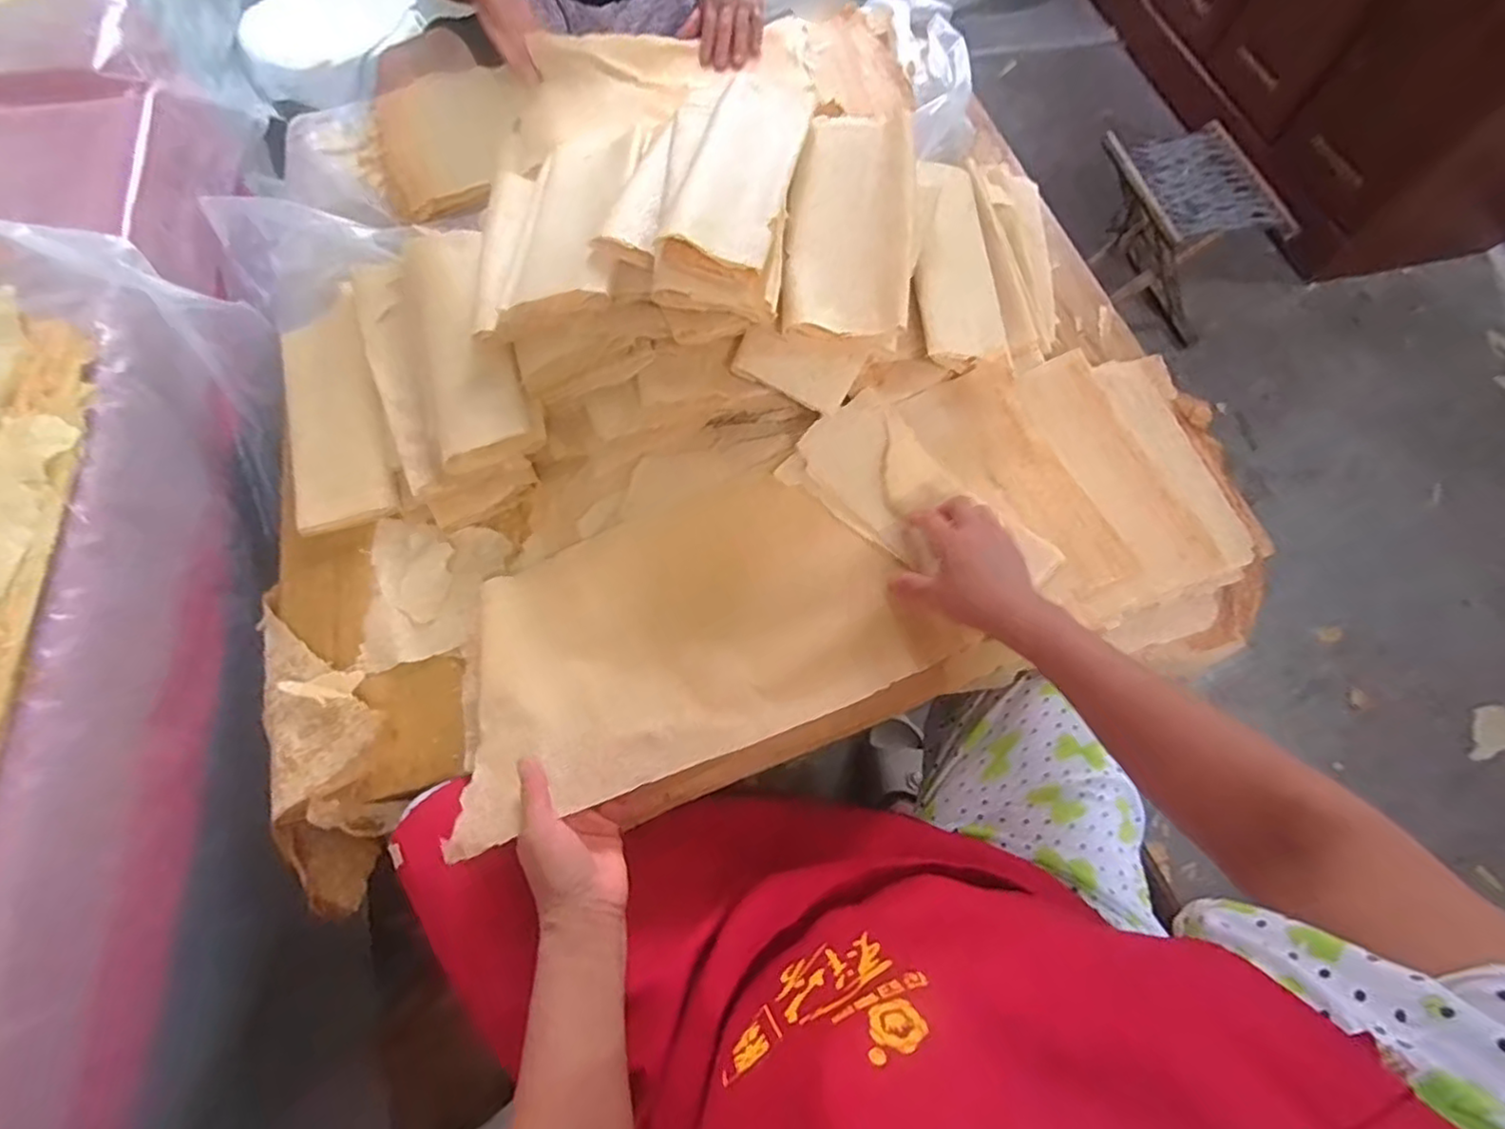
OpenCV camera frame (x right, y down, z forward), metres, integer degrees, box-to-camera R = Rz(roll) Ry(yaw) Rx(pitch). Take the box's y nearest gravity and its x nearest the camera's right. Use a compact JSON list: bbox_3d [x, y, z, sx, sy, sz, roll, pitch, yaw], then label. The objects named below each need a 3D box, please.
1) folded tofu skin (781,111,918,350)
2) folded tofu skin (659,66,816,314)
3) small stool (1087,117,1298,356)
[{"bbox_3d":[0.101,-0.351,0.649,0.126,0.050,0.270,7,67,3],"label":"folded tofu skin"},{"bbox_3d":[-0.009,-0.396,0.631,0.109,0.041,0.299,9,67,4],"label":"folded tofu skin"},{"bbox_3d":[0.827,-0.668,1.311,0.240,0.295,0.288,-12,67,-5],"label":"small stool"}]

